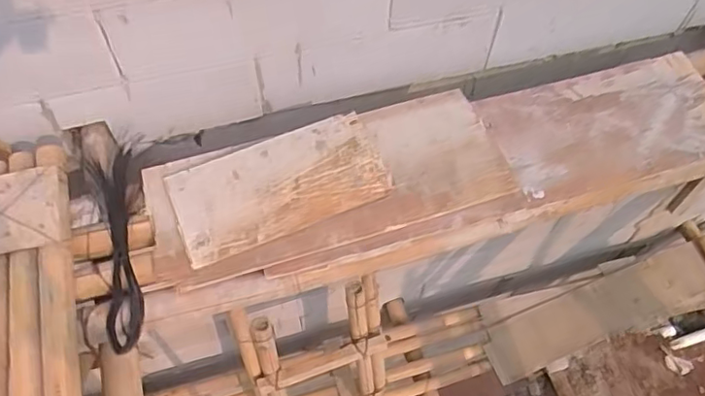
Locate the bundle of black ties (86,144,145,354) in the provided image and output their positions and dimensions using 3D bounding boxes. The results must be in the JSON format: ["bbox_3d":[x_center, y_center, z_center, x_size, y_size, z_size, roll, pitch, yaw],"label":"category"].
[{"bbox_3d":[-0.456,0.085,1.149,0.082,0.040,0.441,-12,59,-9],"label":"bundle of black ties"}]

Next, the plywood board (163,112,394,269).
[{"bbox_3d":[-0.149,-0.029,1.202,0.417,0.018,0.218,-20,67,-13],"label":"plywood board"}]

